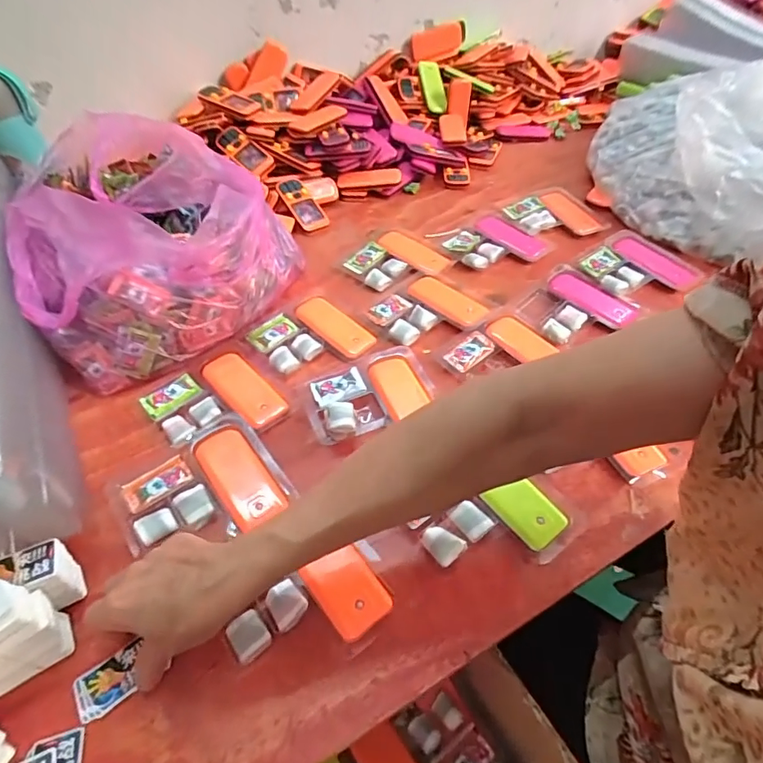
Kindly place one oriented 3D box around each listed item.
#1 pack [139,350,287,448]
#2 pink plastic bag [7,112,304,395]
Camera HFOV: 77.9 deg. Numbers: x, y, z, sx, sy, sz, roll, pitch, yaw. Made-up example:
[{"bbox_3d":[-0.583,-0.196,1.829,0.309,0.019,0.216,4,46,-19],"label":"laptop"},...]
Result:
[{"bbox_3d":[-0.169,0.020,0.477,0.110,0.013,0.122,-35,58,-26],"label":"pack"},{"bbox_3d":[-0.268,-0.176,0.554,0.298,0.140,0.312,-34,57,-25],"label":"pink plastic bag"}]

